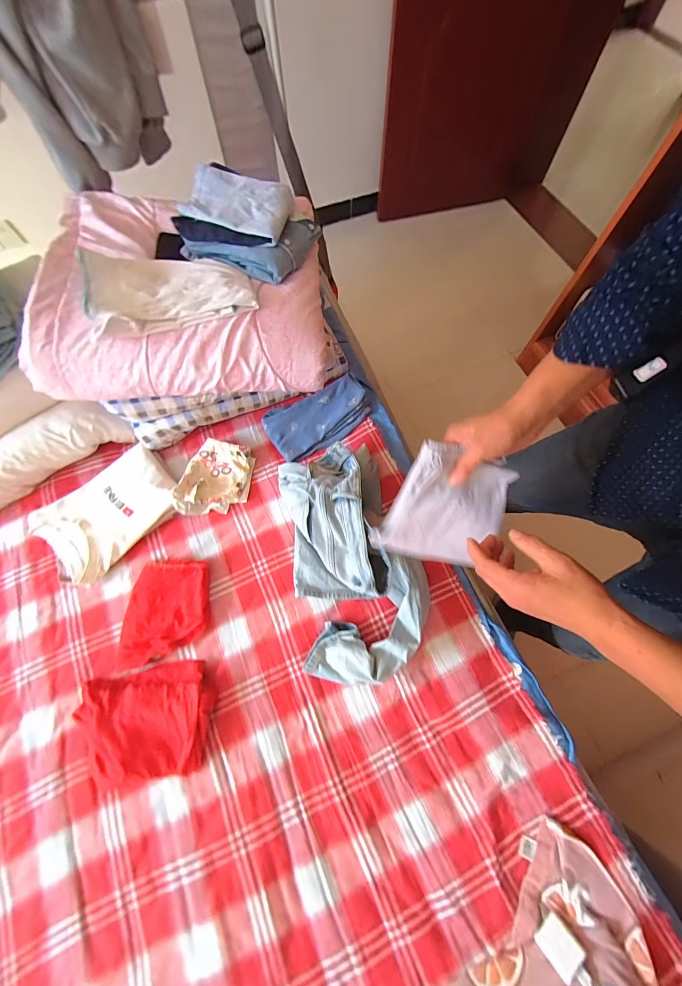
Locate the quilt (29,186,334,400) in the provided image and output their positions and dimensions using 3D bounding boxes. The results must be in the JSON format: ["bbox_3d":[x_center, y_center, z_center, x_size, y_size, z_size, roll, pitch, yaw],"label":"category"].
[{"bbox_3d":[-0.302,-0.398,0.667,0.511,0.173,0.387,-7,69,-1],"label":"quilt"}]

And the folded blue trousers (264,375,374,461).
[{"bbox_3d":[-0.056,-0.197,0.830,0.264,0.050,0.149,-28,71,-9],"label":"folded blue trousers"}]

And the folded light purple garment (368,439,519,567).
[{"bbox_3d":[0.142,0.030,0.473,0.152,0.195,0.031,14,34,1],"label":"folded light purple garment"}]

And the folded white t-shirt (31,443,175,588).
[{"bbox_3d":[-0.523,0.042,0.749,0.294,0.037,0.202,-39,73,-13],"label":"folded white t-shirt"}]

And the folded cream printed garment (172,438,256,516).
[{"bbox_3d":[-0.292,-0.034,0.781,0.144,0.061,0.182,8,70,4],"label":"folded cream printed garment"}]

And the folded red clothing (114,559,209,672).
[{"bbox_3d":[-0.365,0.245,0.690,0.157,0.032,0.203,-1,69,1],"label":"folded red clothing"}]

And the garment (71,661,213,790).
[{"bbox_3d":[-0.364,0.430,0.618,0.242,0.035,0.185,-9,69,-2],"label":"garment"}]

